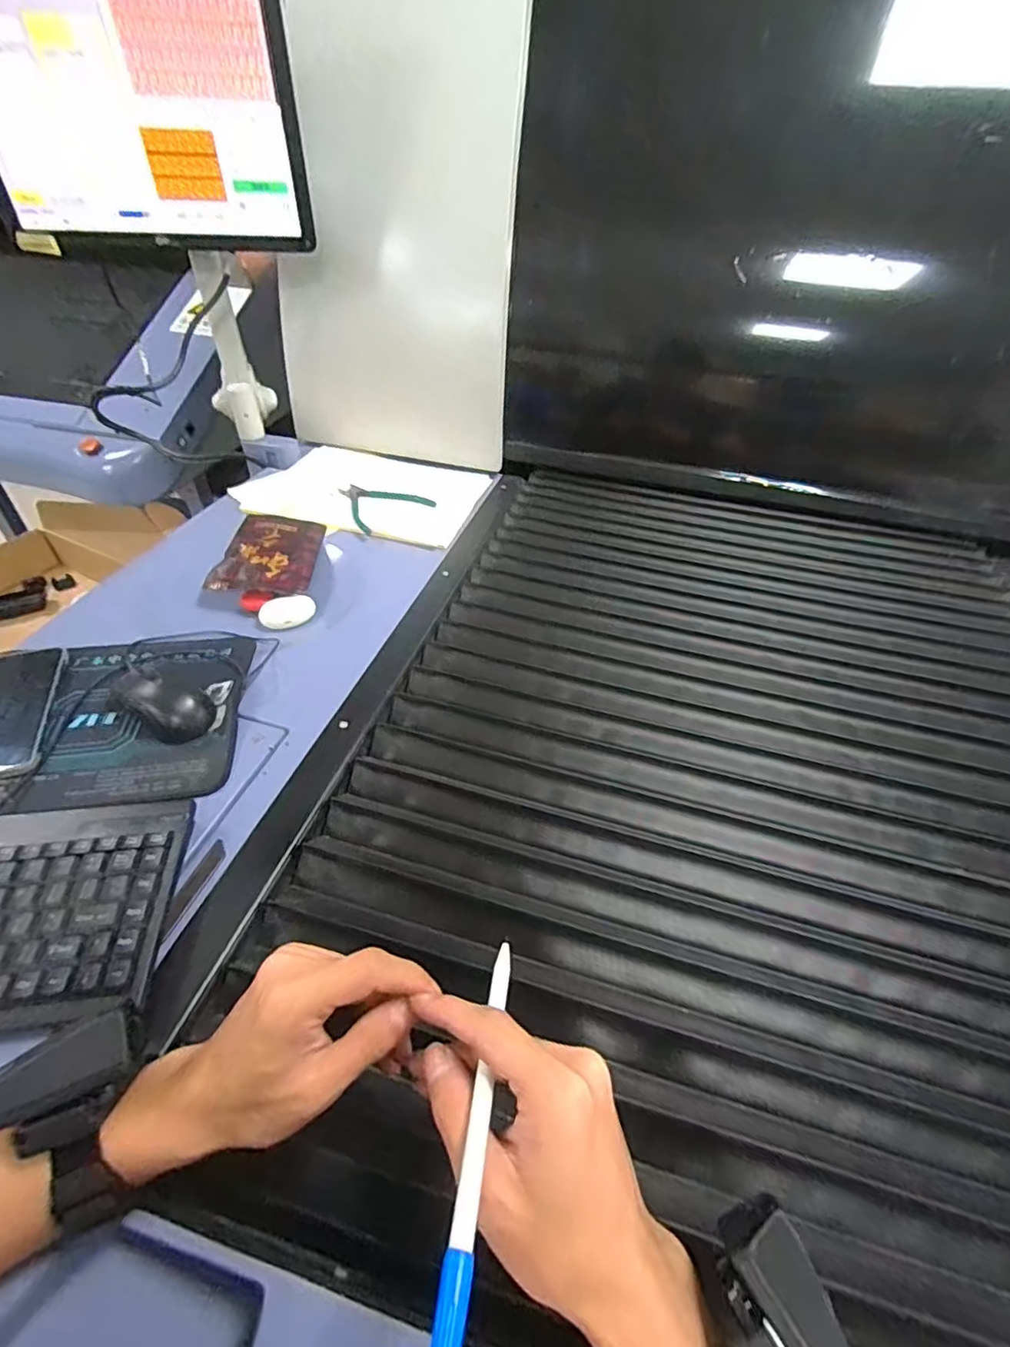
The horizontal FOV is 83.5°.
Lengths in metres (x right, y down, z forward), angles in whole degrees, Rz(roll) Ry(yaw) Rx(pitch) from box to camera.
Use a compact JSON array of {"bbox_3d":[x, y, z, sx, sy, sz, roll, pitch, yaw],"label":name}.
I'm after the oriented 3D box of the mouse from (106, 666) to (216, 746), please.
[{"bbox_3d":[-0.319,0.020,0.519,0.114,0.032,0.052,23,46,19],"label":"mouse"}]

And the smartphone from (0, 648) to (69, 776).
[{"bbox_3d":[-0.455,0.034,0.510,0.079,0.011,0.149,-10,52,-15],"label":"smartphone"}]

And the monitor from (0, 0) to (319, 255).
[{"bbox_3d":[-0.433,-0.672,0.644,0.368,0.289,0.046,-6,44,-11],"label":"monitor"}]

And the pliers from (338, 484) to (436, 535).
[{"bbox_3d":[-0.170,-0.255,0.838,0.120,0.012,0.137,-17,46,-19],"label":"pliers"}]

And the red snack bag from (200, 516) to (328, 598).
[{"bbox_3d":[-0.300,-0.162,0.732,0.116,0.020,0.157,2,43,1],"label":"red snack bag"}]

